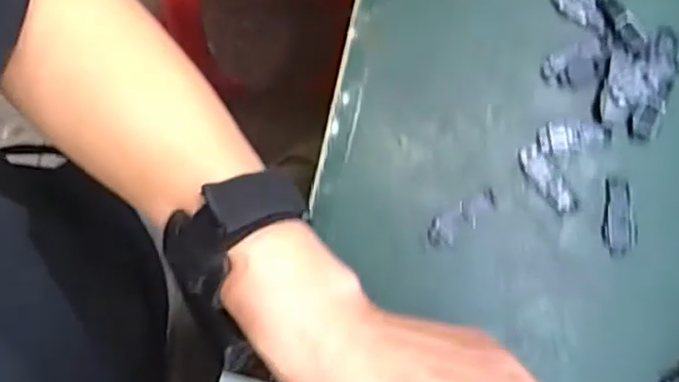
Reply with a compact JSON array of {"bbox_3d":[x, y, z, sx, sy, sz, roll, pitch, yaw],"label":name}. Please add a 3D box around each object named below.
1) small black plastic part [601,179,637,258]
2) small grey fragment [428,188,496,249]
[{"bbox_3d":[0.145,0.013,0.328,0.017,0.004,0.040,-5,80,-1],"label":"small black plastic part"},{"bbox_3d":[0.063,0.013,0.323,0.041,0.004,0.015,-35,82,-6],"label":"small grey fragment"}]

